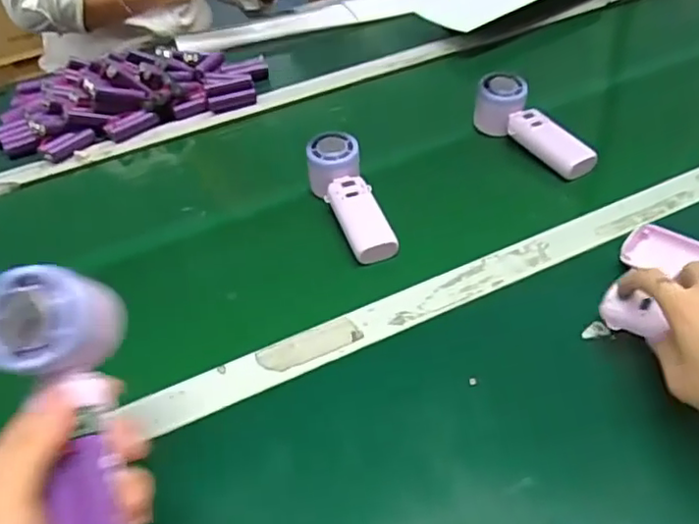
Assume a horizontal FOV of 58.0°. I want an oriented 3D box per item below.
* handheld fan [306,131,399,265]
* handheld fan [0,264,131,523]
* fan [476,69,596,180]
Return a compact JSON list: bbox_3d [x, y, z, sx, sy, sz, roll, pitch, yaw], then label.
[{"bbox_3d":[0.000,-0.066,0.653,0.055,0.054,0.170,-17,56,-11],"label":"handheld fan"},{"bbox_3d":[-0.150,0.084,0.338,0.060,0.049,0.163,-14,80,-7],"label":"handheld fan"},{"bbox_3d":[0.204,-0.155,0.706,0.052,0.057,0.157,-23,44,-16],"label":"fan"}]

